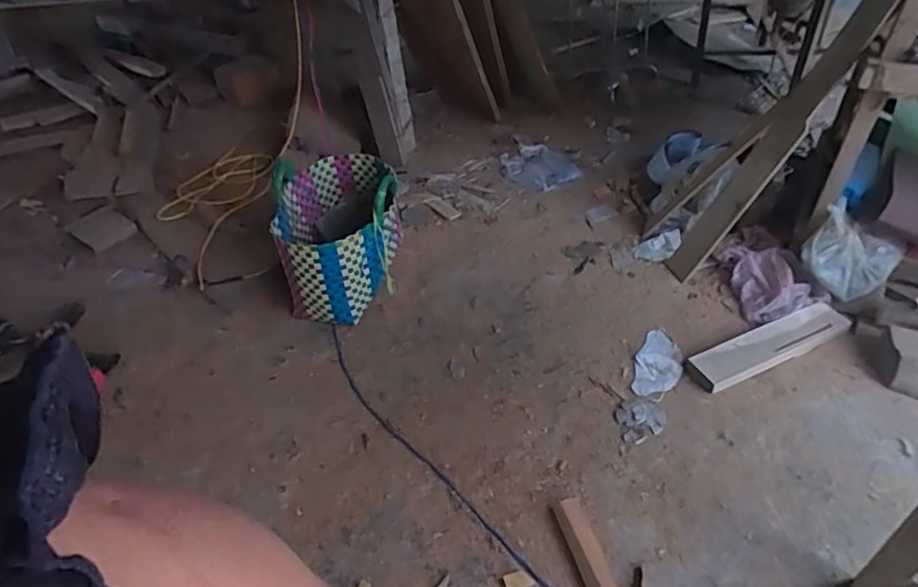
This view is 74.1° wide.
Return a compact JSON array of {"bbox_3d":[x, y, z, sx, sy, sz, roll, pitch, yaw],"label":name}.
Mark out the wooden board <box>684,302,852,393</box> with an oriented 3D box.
[{"bbox_3d":[0.813,0.135,1.598,0.478,0.034,0.115,-20,42,-17],"label":"wooden board"}]

